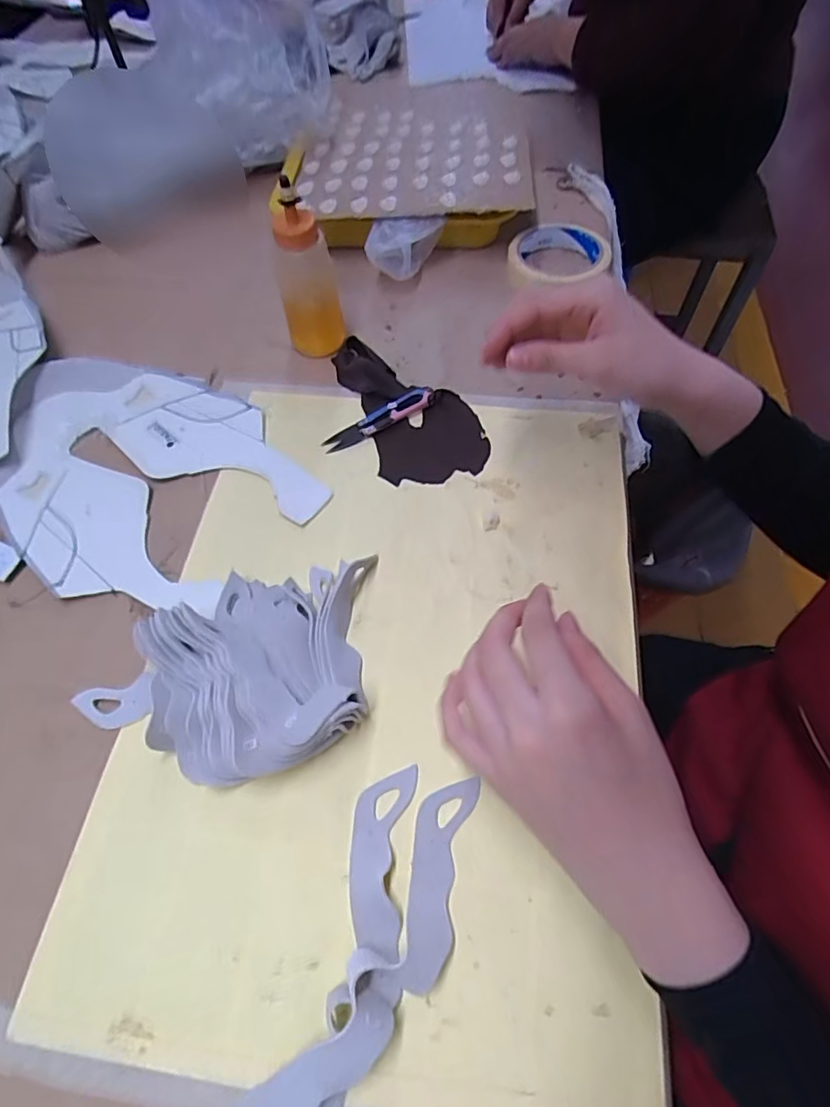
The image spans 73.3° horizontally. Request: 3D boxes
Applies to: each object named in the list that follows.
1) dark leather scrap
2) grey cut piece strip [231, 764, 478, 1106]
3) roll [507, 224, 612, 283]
[{"bbox_3d":[-0.004,-0.127,0.471,0.091,0.013,0.162,-18,62,-9],"label":"dark leather scrap"},{"bbox_3d":[-0.029,0.211,0.266,0.067,0.025,0.214,19,63,12],"label":"grey cut piece strip"},{"bbox_3d":[0.146,-0.297,0.558,0.105,0.019,0.105,-1,60,1],"label":"roll"}]

